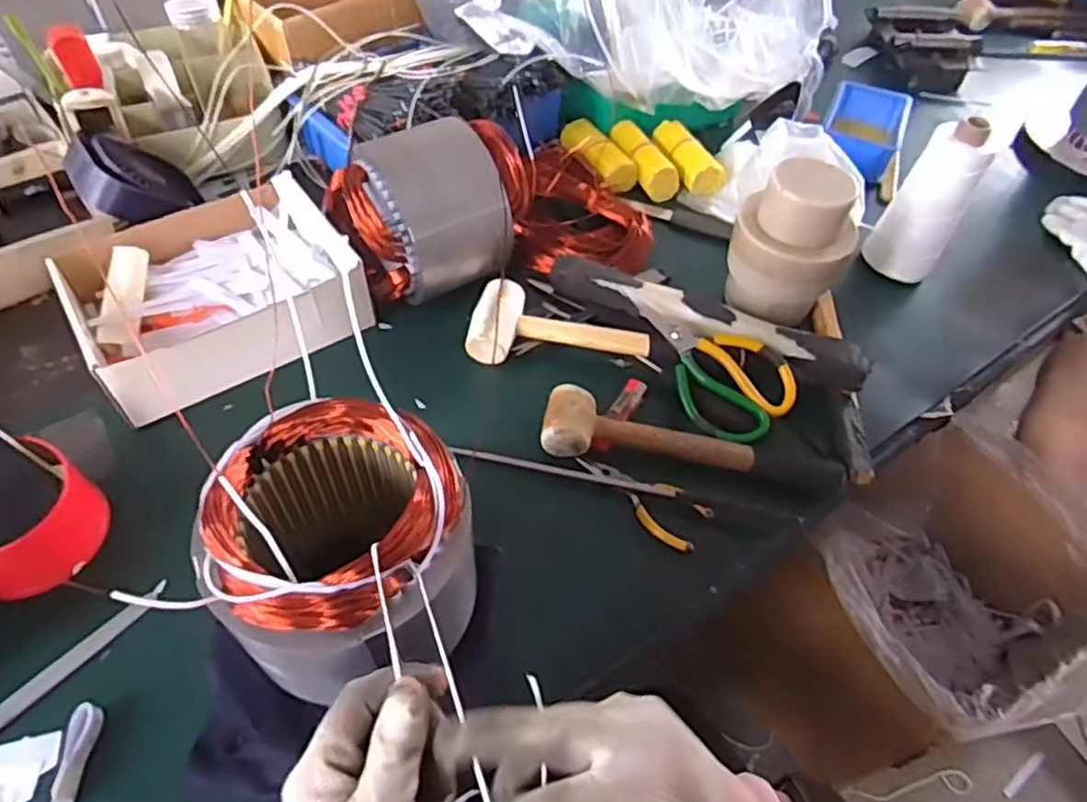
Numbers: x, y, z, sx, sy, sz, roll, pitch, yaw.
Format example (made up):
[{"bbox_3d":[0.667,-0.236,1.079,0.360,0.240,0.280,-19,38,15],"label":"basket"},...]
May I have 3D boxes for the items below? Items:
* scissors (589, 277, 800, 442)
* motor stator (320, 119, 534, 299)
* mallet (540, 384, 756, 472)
[{"bbox_3d":[0.151,-0.054,0.650,0.100,0.016,0.201,-23,59,-19],"label":"scissors"},{"bbox_3d":[-0.107,-0.185,0.671,0.180,0.144,0.125,-22,57,-19],"label":"motor stator"},{"bbox_3d":[0.092,0.032,0.603,0.184,0.048,0.061,9,53,4],"label":"mallet"}]

